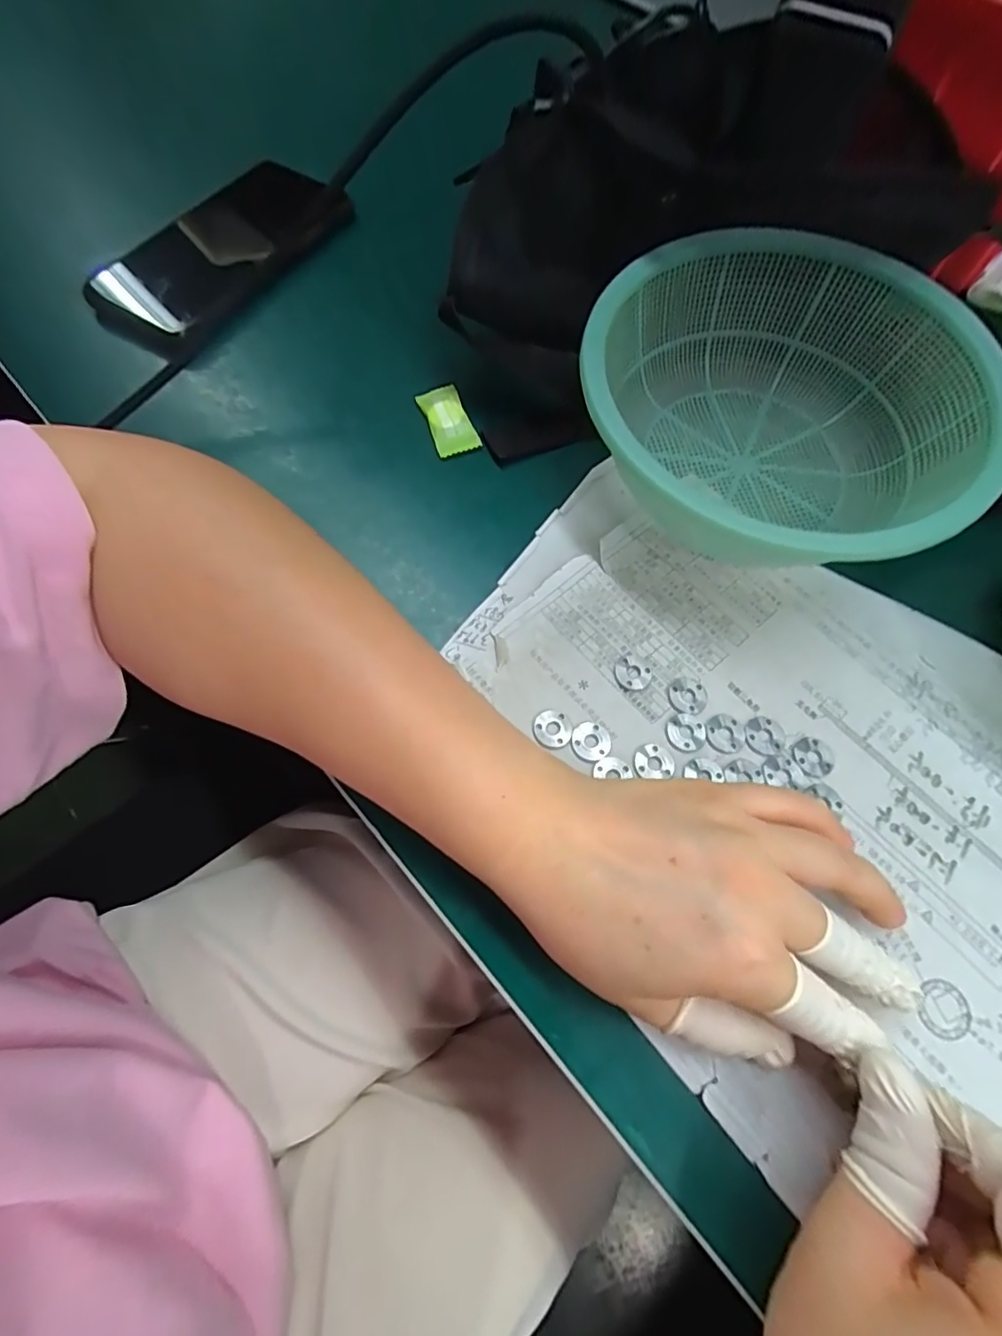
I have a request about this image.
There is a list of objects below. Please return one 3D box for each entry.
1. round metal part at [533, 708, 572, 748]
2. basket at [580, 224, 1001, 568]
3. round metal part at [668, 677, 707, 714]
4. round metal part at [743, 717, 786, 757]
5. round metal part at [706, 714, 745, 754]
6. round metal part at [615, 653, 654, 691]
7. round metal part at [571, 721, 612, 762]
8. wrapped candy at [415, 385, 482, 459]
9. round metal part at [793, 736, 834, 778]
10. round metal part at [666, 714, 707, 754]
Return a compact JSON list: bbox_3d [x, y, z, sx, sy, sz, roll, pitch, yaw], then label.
[{"bbox_3d":[0.023,0.026,0.248,0.016,0.004,0.017,0,67,0],"label":"round metal part"},{"bbox_3d":[0.128,-0.121,0.278,0.172,0.067,0.175,0,67,0],"label":"basket"},{"bbox_3d":[0.084,0.012,0.256,0.017,0.004,0.017,0,67,0],"label":"round metal part"},{"bbox_3d":[0.116,0.029,0.249,0.018,0.004,0.017,0,67,0],"label":"round metal part"},{"bbox_3d":[0.099,0.028,0.249,0.017,0.004,0.017,0,67,0],"label":"round metal part"},{"bbox_3d":[0.061,0.001,0.260,0.018,0.004,0.017,0,67,0],"label":"round metal part"},{"bbox_3d":[0.039,0.031,0.247,0.016,0.004,0.017,0,67,0],"label":"round metal part"},{"bbox_3d":[-0.029,-0.137,0.315,0.024,0.010,0.046,-19,69,-8],"label":"wrapped candy"},{"bbox_3d":[0.135,0.038,0.247,0.017,0.004,0.017,0,67,0],"label":"round metal part"},{"bbox_3d":[0.081,0.028,0.249,0.016,0.004,0.017,0,67,0],"label":"round metal part"}]

